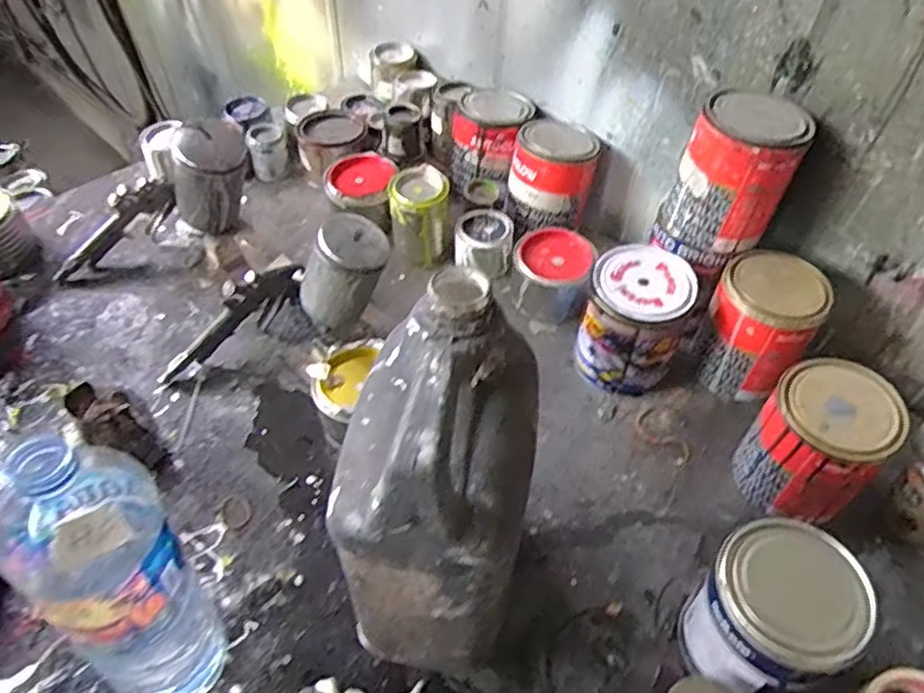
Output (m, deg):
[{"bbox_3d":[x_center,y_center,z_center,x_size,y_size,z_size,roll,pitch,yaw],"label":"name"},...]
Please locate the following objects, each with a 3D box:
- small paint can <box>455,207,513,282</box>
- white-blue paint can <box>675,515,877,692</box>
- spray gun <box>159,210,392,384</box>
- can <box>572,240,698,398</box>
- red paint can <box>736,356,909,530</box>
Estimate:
[{"bbox_3d":[0.026,-0.132,0.874,0.075,0.060,0.076,1,50,-3],"label":"small paint can"},{"bbox_3d":[0.238,0.218,0.534,0.108,0.139,0.102,2,50,-2],"label":"white-blue paint can"},{"bbox_3d":[-0.201,-0.044,0.741,0.283,0.110,0.095,-24,47,19],"label":"spray gun"},{"bbox_3d":[0.186,-0.024,0.736,0.100,0.141,0.106,2,50,-2],"label":"can"},{"bbox_3d":[0.331,0.096,0.635,0.102,0.140,0.104,2,50,-2],"label":"red paint can"}]

